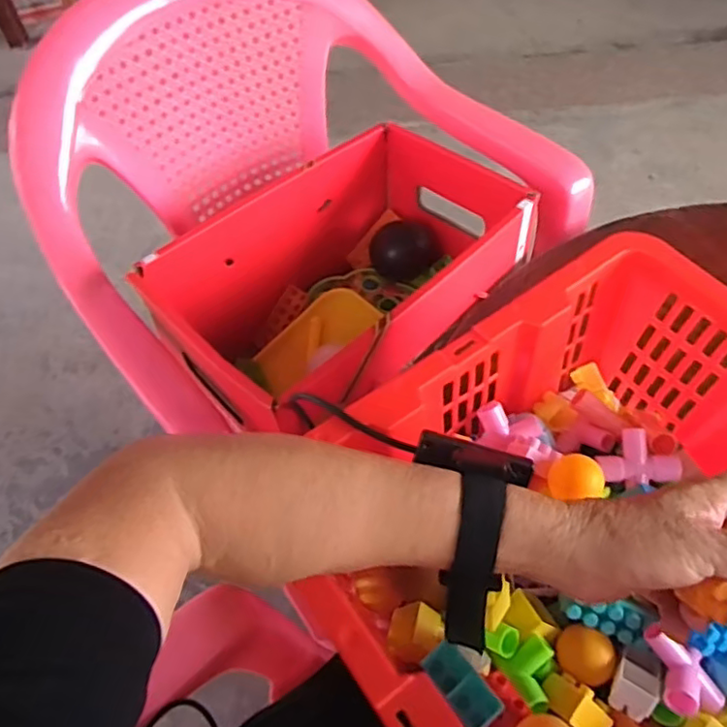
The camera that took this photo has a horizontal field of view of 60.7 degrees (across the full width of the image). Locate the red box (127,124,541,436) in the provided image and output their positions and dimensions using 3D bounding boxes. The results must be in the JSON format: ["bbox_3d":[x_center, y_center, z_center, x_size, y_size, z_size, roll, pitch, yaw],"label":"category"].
[{"bbox_3d":[-0.010,-0.086,0.683,0.347,0.181,0.240,-40,63,-20],"label":"red box"}]

